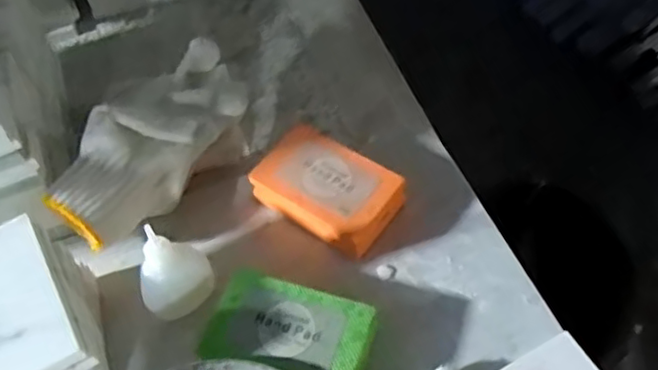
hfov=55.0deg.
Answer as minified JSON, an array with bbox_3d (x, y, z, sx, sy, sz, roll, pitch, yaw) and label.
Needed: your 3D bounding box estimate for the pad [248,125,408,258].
[{"bbox_3d":[0.000,0.002,0.441,0.099,0.025,0.059,31,62,22],"label":"pad"}]

